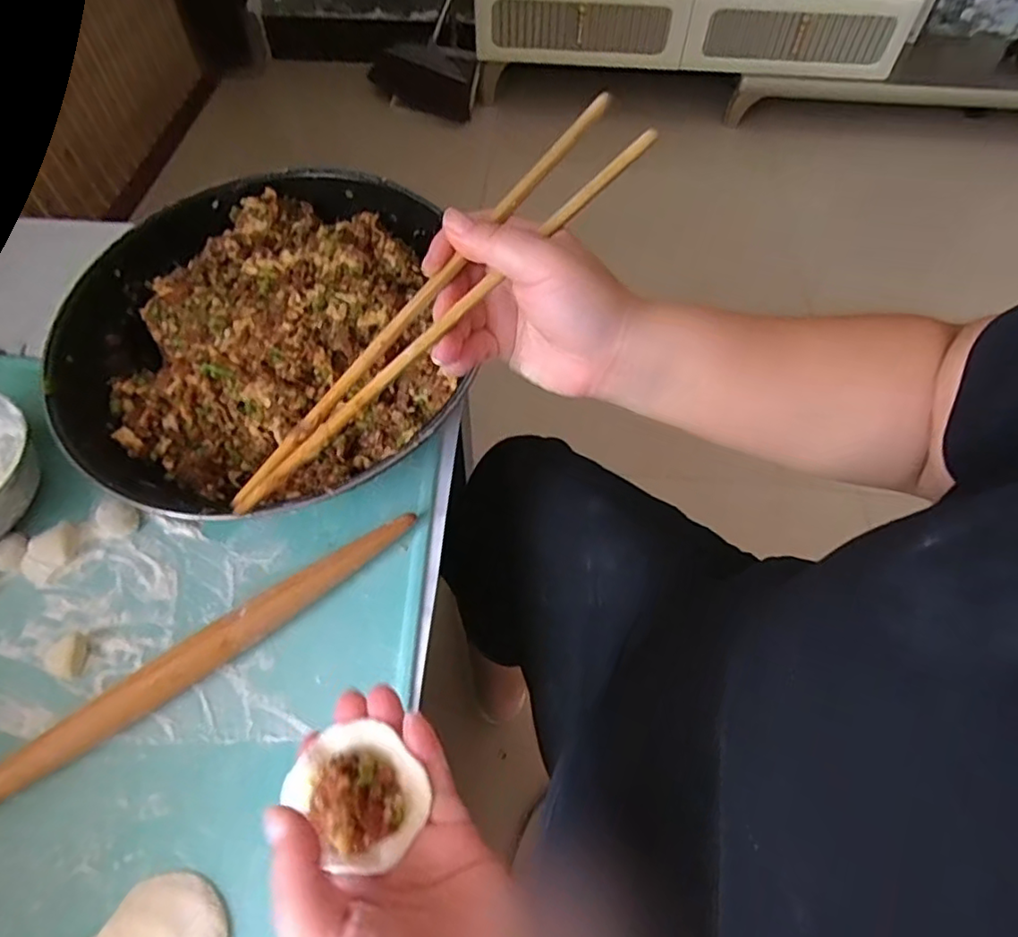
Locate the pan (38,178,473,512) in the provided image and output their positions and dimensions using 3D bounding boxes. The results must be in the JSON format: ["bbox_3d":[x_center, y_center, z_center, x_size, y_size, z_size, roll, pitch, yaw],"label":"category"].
[{"bbox_3d":[-0.184,-0.106,0.472,0.296,0.085,0.271,1,57,-1],"label":"pan"}]

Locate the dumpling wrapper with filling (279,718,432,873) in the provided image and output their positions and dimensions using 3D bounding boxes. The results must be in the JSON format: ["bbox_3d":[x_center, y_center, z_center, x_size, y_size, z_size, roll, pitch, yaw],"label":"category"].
[{"bbox_3d":[-0.060,0.128,0.243,0.054,0.011,0.044,38,64,21],"label":"dumpling wrapper with filling"}]

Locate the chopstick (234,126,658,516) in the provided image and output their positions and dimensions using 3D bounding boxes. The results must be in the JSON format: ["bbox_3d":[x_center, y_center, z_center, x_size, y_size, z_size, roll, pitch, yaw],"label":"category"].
[{"bbox_3d":[-0.025,-0.076,0.292,0.268,0.008,0.009,-44,67,-7],"label":"chopstick"}]

